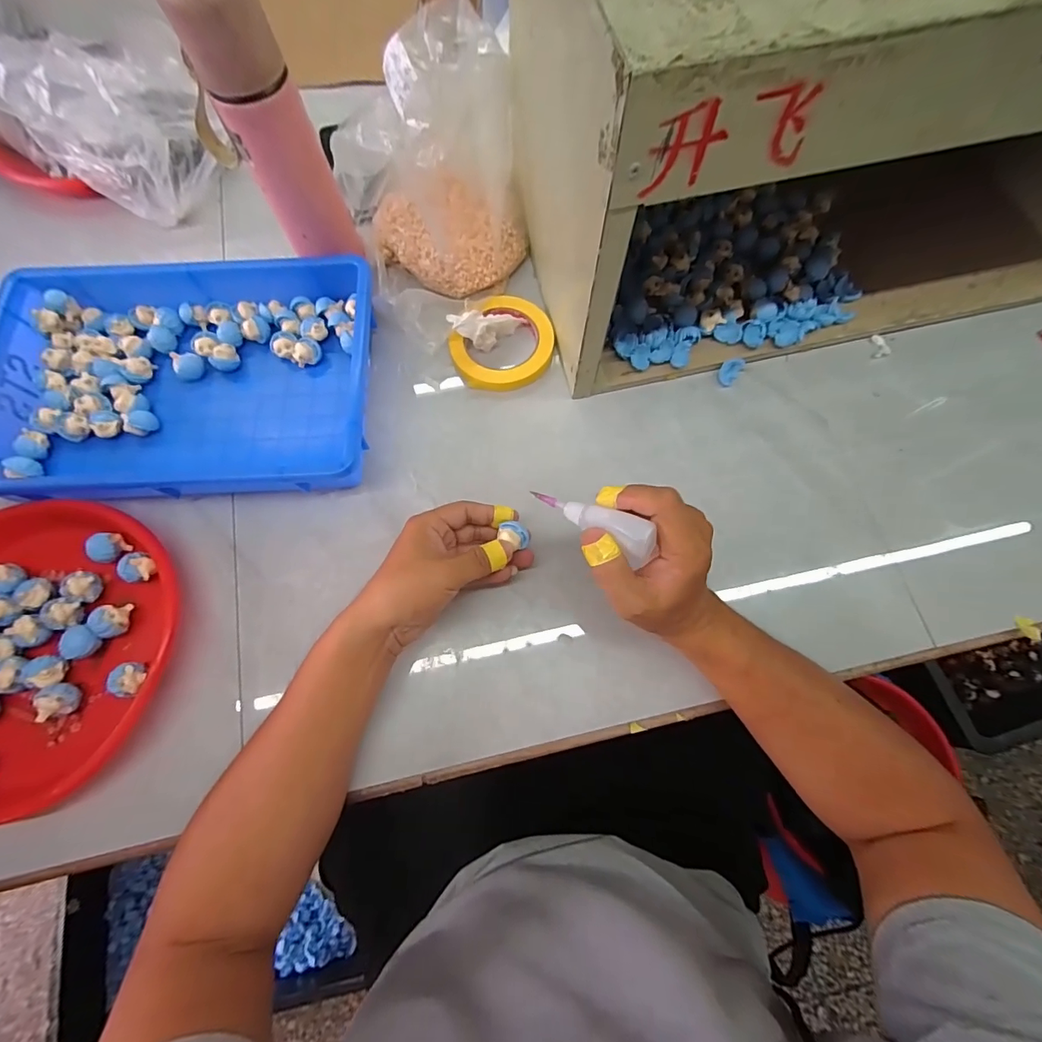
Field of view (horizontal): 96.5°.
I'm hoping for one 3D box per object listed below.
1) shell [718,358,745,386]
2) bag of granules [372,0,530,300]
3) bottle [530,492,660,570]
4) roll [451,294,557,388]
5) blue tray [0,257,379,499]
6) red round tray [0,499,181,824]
[{"bbox_3d":[0.219,-0.157,0.487,0.020,0.017,0.027,42,77,13],"label":"shell"},{"bbox_3d":[-0.077,-0.331,0.467,0.166,0.147,0.123,-12,74,-2],"label":"bag of granules"},{"bbox_3d":[0.050,0.000,0.329,0.097,0.021,0.024,25,76,35],"label":"bottle"},{"bbox_3d":[-0.021,-0.193,0.498,0.108,0.016,0.104,0,72,1],"label":"roll"},{"bbox_3d":[-0.333,-0.142,0.470,0.365,0.062,0.248,-3,72,0],"label":"blue tray"},{"bbox_3d":[-0.420,0.105,0.403,0.245,0.051,0.241,0,72,1],"label":"red round tray"}]

